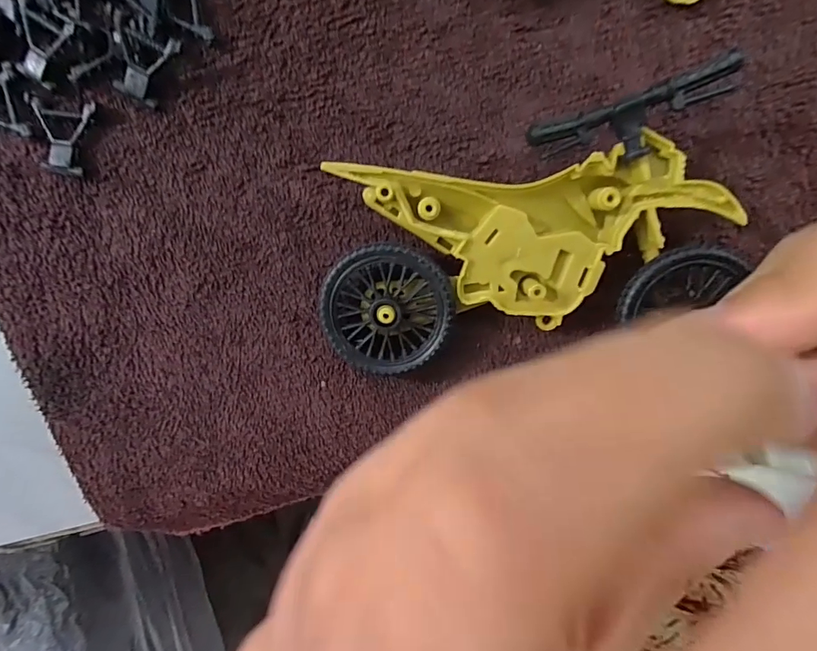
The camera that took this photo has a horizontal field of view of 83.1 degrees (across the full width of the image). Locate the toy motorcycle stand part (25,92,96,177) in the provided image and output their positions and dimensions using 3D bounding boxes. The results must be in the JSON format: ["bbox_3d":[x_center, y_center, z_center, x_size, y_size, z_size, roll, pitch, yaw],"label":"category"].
[{"bbox_3d":[-0.098,-0.053,0.129,0.017,0.004,0.021,6,100,0],"label":"toy motorcycle stand part"}]

